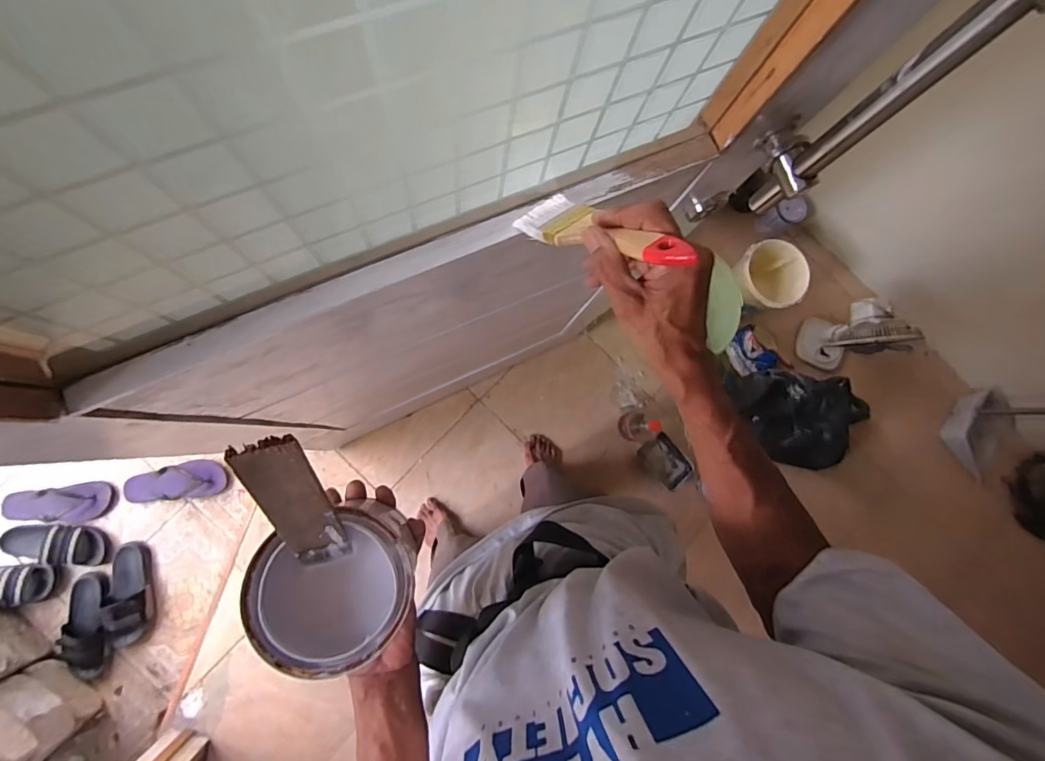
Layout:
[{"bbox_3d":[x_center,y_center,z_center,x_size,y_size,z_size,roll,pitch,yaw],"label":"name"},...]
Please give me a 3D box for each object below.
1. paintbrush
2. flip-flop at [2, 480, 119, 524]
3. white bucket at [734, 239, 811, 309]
[{"bbox_3d":[0.052,-0.112,0.331,0.048,0.174,0.015,-42,129,-6],"label":"paintbrush"},{"bbox_3d":[-1.283,0.340,1.256,0.265,0.054,0.107,-1,87,-19],"label":"flip-flop"},{"bbox_3d":[0.750,-0.317,1.441,0.194,0.166,0.204,-29,90,-6],"label":"white bucket"}]

